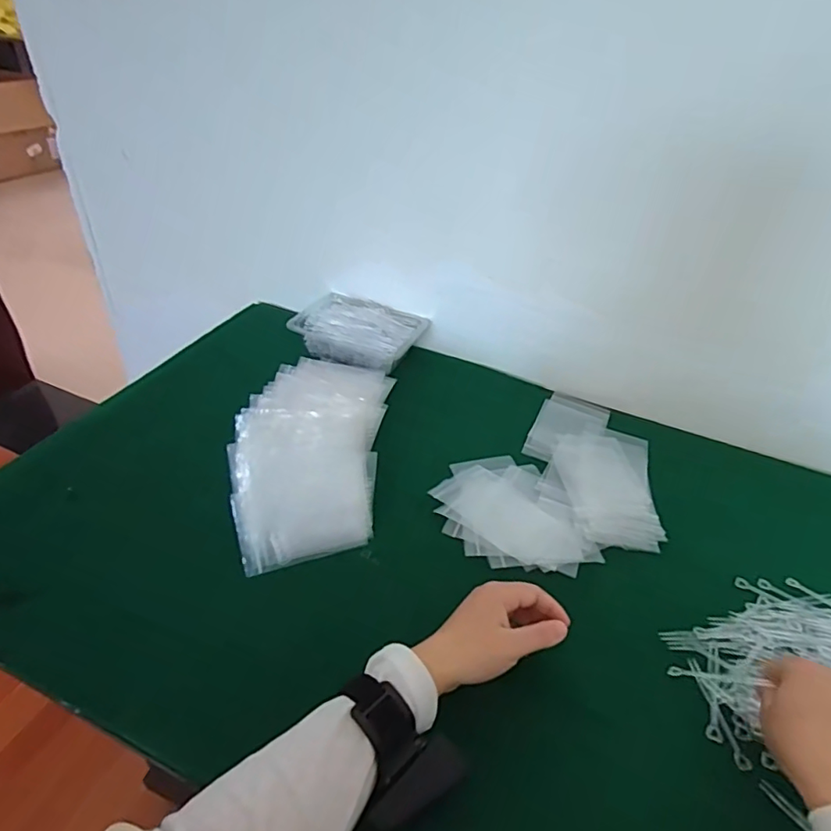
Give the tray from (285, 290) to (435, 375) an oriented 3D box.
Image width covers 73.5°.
[{"bbox_3d":[-0.083,-0.127,0.822,0.177,0.047,0.116,18,39,16],"label":"tray"}]

